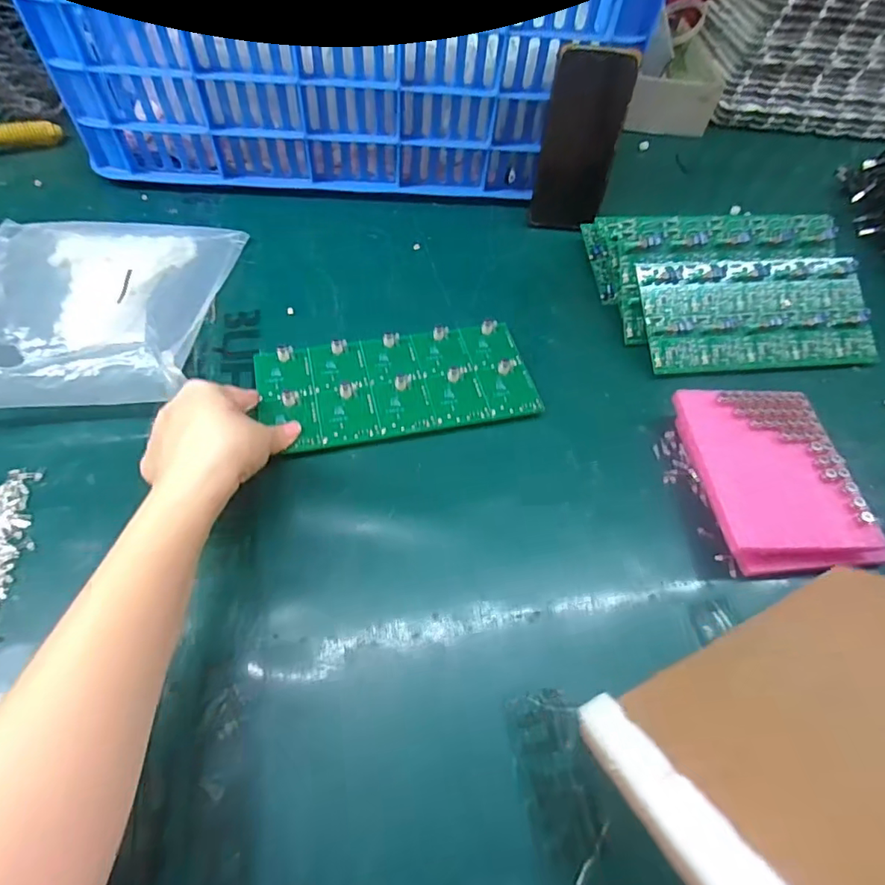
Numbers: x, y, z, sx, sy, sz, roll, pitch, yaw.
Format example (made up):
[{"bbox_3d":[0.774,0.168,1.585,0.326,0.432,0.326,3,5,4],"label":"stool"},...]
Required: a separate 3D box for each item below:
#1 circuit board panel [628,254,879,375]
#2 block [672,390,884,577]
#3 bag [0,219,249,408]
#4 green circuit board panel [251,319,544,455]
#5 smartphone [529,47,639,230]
[{"bbox_3d":[0.290,-0.119,0.491,0.214,0.011,0.107,-4,80,-4],"label":"circuit board panel"},{"bbox_3d":[0.248,0.025,0.406,0.116,0.037,0.146,-2,57,-6],"label":"block"},{"bbox_3d":[-0.307,-0.128,0.459,0.222,0.043,0.242,-2,57,-5],"label":"bag"},{"bbox_3d":[-0.037,-0.050,0.443,0.221,0.008,0.107,-7,57,-10],"label":"green circuit board panel"},{"bbox_3d":[0.137,-0.298,0.532,0.076,0.160,0.010,12,42,9],"label":"smartphone"}]

